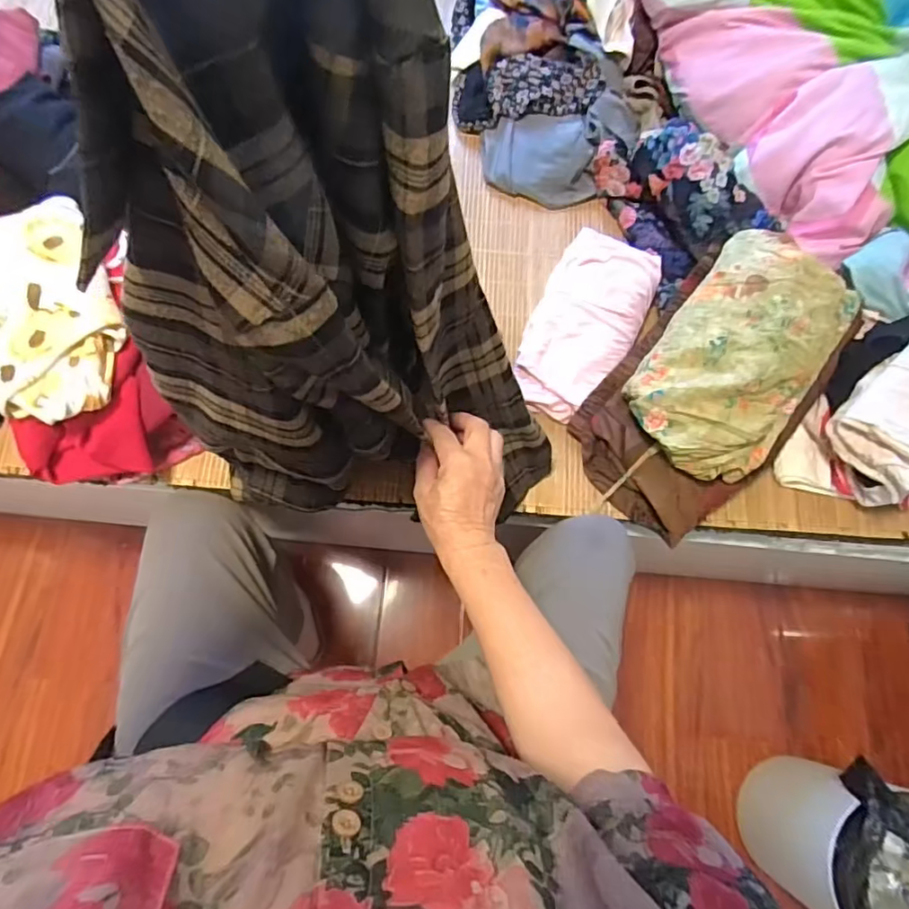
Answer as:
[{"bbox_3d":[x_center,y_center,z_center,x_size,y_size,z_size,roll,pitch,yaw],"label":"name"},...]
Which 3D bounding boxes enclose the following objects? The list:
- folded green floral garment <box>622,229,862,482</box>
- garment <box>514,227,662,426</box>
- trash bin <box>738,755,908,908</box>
[{"bbox_3d":[0.328,-0.111,0.630,0.184,0.072,0.271,38,76,9],"label":"folded green floral garment"},{"bbox_3d":[0.166,-0.175,0.733,0.131,0.042,0.264,29,74,6],"label":"garment"},{"bbox_3d":[0.589,0.582,0.829,0.231,0.274,0.196,30,75,7],"label":"trash bin"}]

